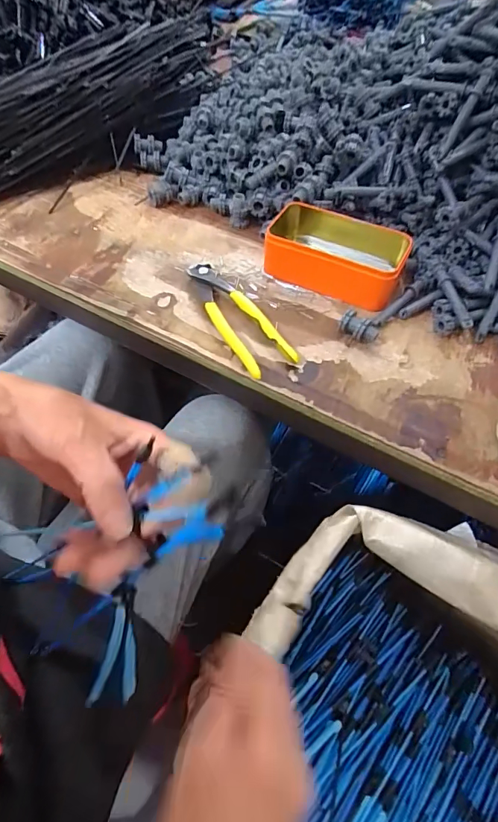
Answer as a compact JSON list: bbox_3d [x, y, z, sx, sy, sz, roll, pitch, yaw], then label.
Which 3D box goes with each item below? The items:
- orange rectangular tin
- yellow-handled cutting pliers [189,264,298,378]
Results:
[{"bbox_3d":[0.090,-0.174,0.462,0.155,0.042,0.091,22,60,14],"label":"orange rectangular tin"},{"bbox_3d":[-0.014,-0.099,0.438,0.050,0.015,0.162,-25,61,-17],"label":"yellow-handled cutting pliers"}]

